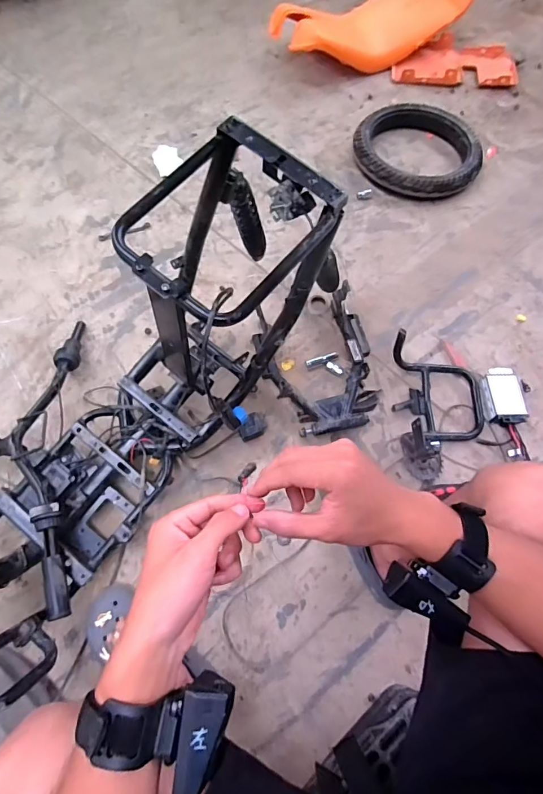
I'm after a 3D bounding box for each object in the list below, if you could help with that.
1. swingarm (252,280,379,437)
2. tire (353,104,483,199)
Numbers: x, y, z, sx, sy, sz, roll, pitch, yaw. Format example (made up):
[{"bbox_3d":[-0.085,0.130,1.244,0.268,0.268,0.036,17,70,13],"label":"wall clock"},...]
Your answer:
[{"bbox_3d":[0.107,-0.072,0.956,0.249,0.068,0.326,-13,68,-8],"label":"swingarm"},{"bbox_3d":[0.430,-0.735,1.266,0.362,0.071,0.335,1,67,-2],"label":"tire"}]

